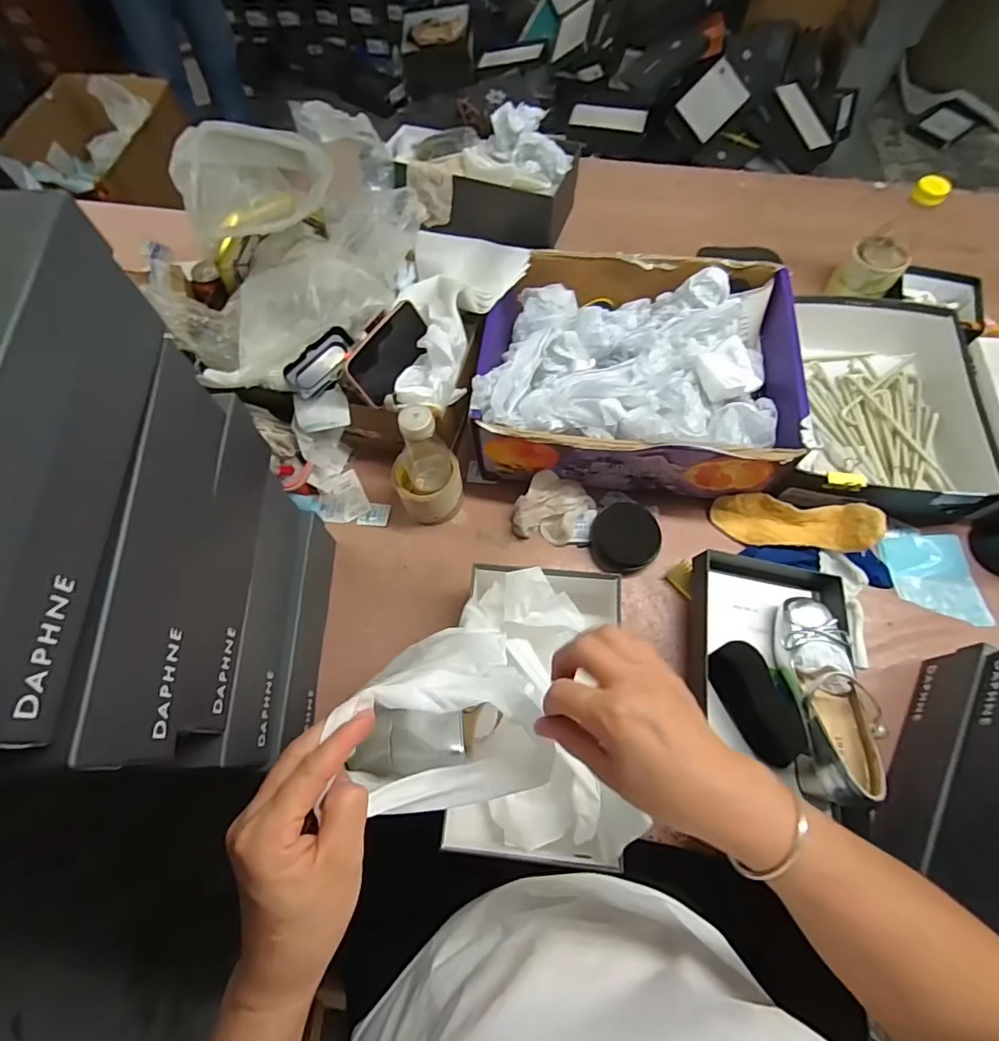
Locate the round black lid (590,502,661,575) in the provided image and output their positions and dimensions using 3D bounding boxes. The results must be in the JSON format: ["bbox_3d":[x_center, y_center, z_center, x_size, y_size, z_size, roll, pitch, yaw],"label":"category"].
[{"bbox_3d":[0.171,0.024,0.693,0.088,0.028,0.092,-1,66,2],"label":"round black lid"}]

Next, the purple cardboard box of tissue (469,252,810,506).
[{"bbox_3d":[0.181,-0.215,0.714,0.400,0.139,0.323,5,67,4],"label":"purple cardboard box of tissue"}]

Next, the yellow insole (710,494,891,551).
[{"bbox_3d":[0.383,0.004,0.671,0.190,0.032,0.066,8,104,27],"label":"yellow insole"}]

